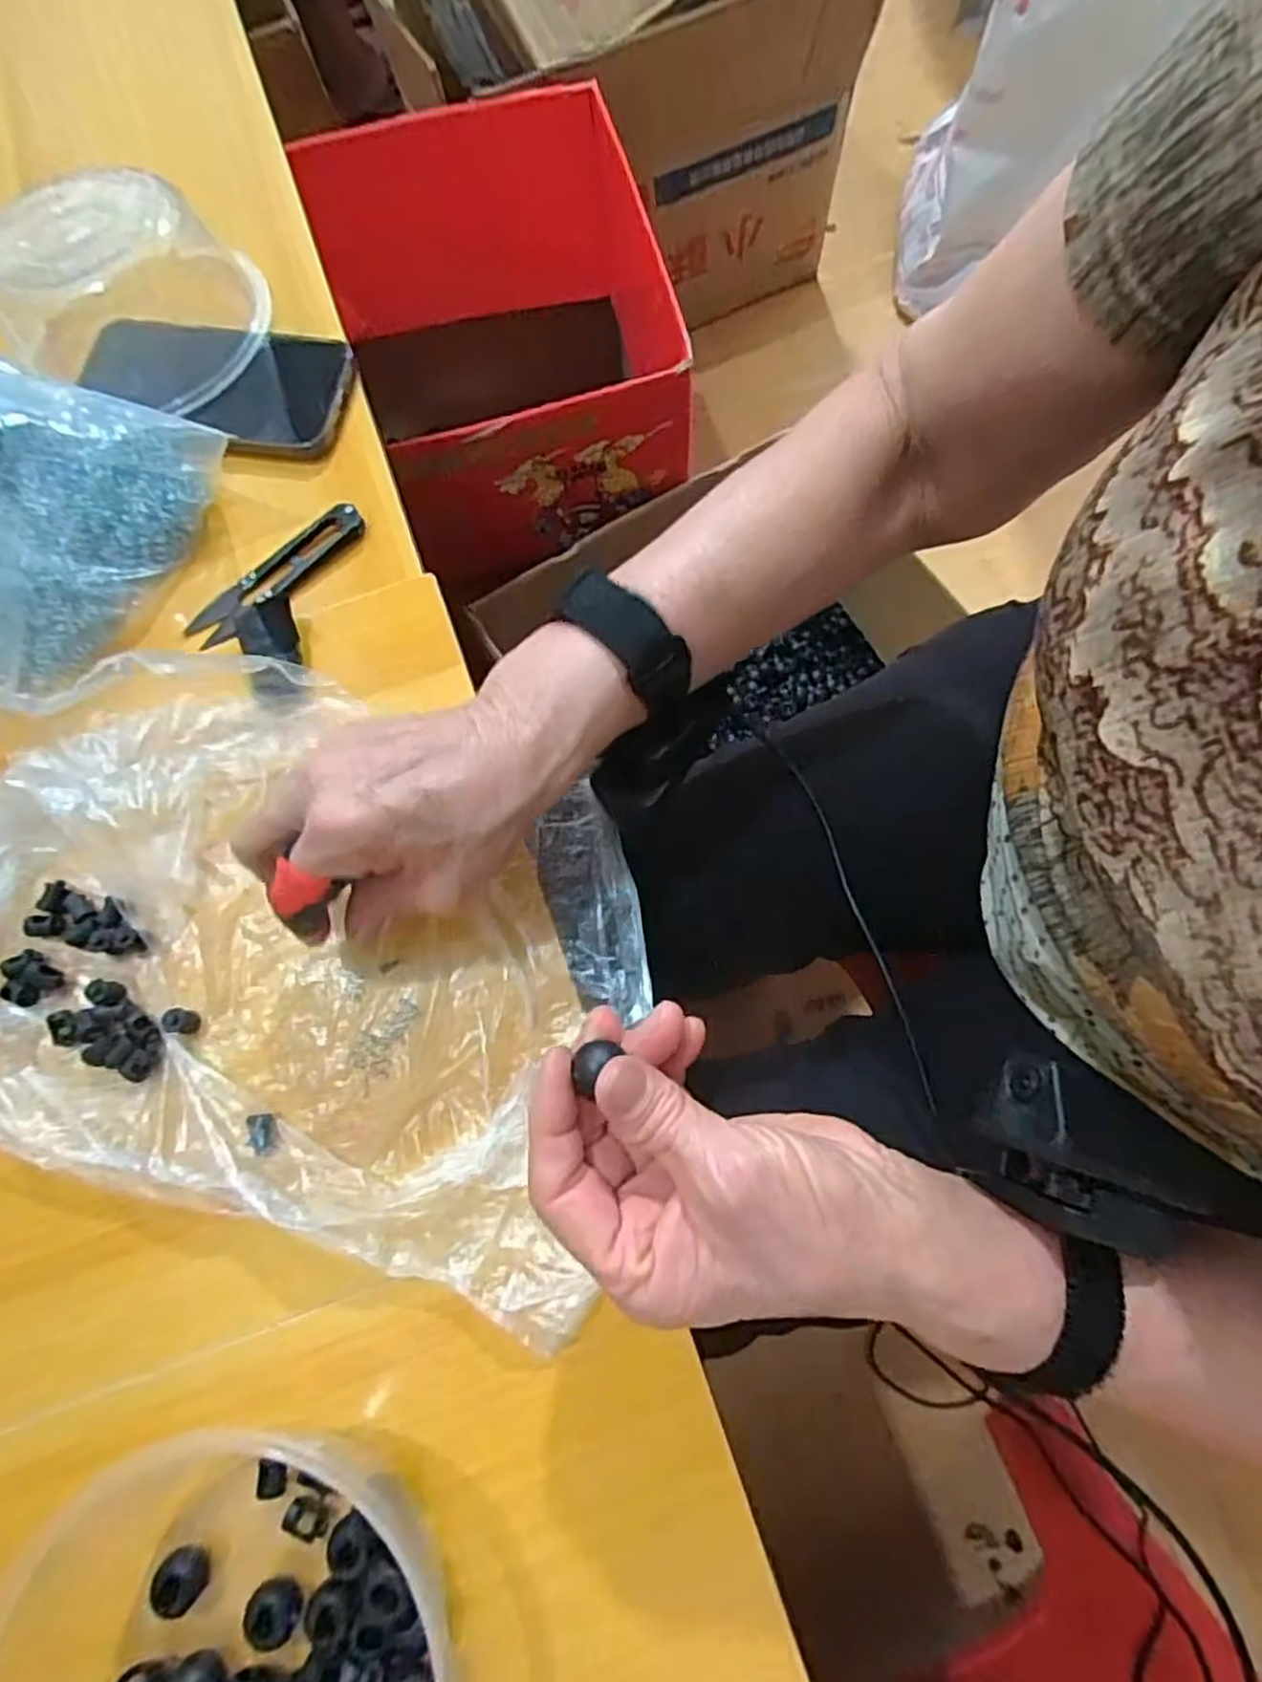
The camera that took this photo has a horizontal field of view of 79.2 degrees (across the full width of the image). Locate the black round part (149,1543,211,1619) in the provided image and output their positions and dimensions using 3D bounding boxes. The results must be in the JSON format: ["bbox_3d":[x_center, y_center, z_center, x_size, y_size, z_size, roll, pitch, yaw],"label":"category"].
[{"bbox_3d":[-0.154,0.253,0.262,0.013,0.016,0.017,-44,77,-10],"label":"black round part"}]

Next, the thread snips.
[{"bbox_3d":[-0.177,-0.133,0.379,0.101,0.008,0.025,-44,77,-10],"label":"thread snips"}]

